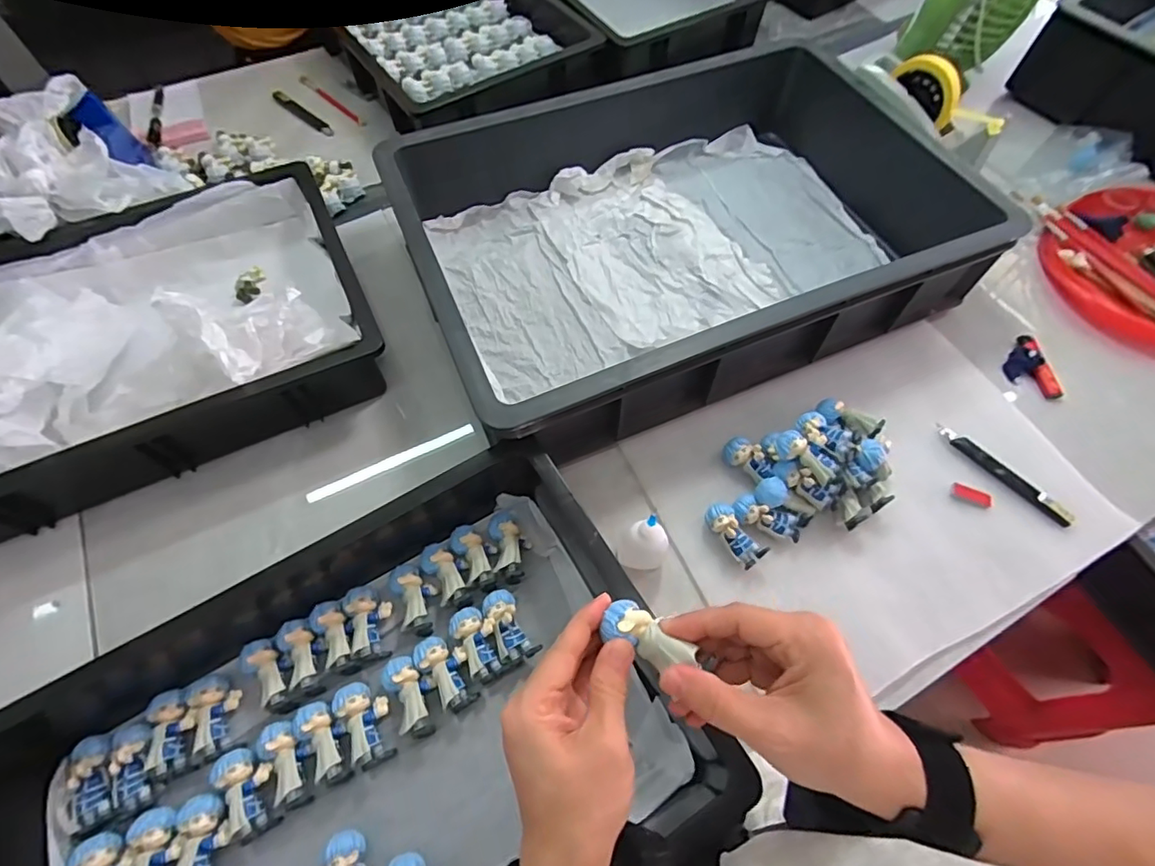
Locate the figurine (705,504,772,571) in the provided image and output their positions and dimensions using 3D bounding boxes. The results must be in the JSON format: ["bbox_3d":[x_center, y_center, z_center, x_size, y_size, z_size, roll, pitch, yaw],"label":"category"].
[{"bbox_3d":[0.146,0.093,0.495,0.028,0.028,0.063,-32,67,-16],"label":"figurine"}]

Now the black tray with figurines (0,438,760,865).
[{"bbox_3d":[-0.158,0.232,0.389,0.453,0.089,0.322,-28,66,-14],"label":"black tray with figurines"}]

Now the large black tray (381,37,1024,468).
[{"bbox_3d":[0.117,-0.249,0.625,0.604,0.135,0.424,-22,65,-11],"label":"large black tray"}]

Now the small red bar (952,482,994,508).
[{"bbox_3d":[0.388,0.061,0.526,0.035,0.007,0.017,25,65,12],"label":"small red bar"}]

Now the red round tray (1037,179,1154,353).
[{"bbox_3d":[0.711,-0.210,0.651,0.244,0.047,0.246,0,62,0],"label":"red round tray"}]

